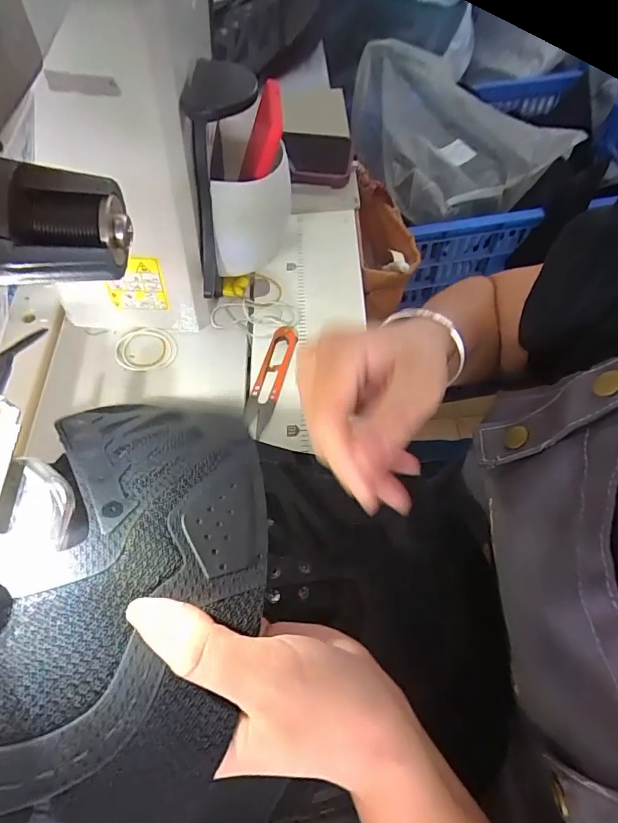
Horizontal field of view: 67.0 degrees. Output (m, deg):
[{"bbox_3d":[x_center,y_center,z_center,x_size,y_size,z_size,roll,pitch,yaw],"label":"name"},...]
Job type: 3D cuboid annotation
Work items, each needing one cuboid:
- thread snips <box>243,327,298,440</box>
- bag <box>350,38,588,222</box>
[{"bbox_3d":[-0.035,-0.033,0.430,0.025,0.013,0.115,12,62,9],"label":"thread snips"},{"bbox_3d":[0.240,-0.539,0.872,0.309,0.108,0.415,-21,62,-9],"label":"bag"}]

